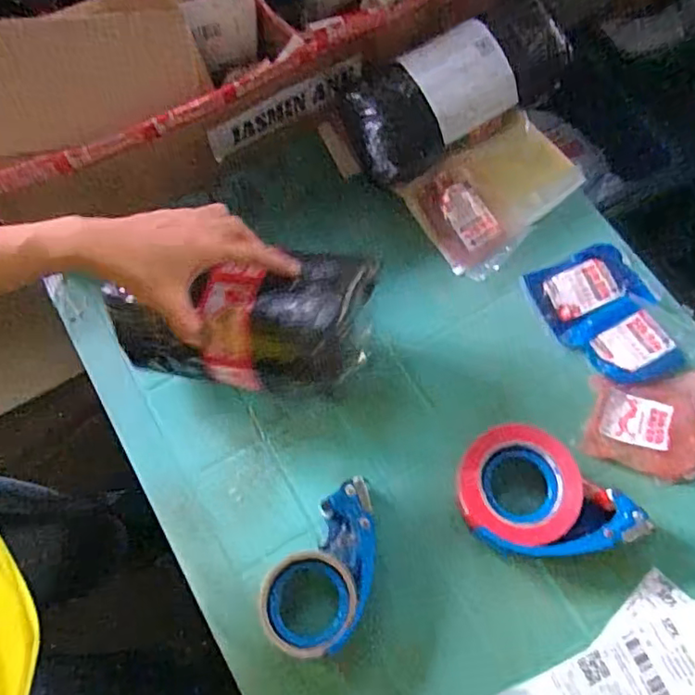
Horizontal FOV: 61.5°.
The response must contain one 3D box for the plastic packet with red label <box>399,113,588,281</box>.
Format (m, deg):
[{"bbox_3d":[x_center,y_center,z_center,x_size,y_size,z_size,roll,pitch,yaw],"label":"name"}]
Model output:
[{"bbox_3d":[0.173,-0.178,0.683,0.178,0.031,0.133,-32,74,-8],"label":"plastic packet with red label"}]

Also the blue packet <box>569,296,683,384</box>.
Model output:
[{"bbox_3d":[0.305,-0.004,0.623,0.095,0.011,0.088,-29,74,-7],"label":"blue packet"}]

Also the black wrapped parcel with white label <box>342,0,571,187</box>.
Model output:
[{"bbox_3d":[0.098,-0.268,0.649,0.201,0.101,0.118,-28,73,7],"label":"black wrapped parcel with white label"}]

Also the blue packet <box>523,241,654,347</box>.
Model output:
[{"bbox_3d":[0.267,-0.065,0.649,0.111,0.013,0.083,-23,73,-5],"label":"blue packet"}]

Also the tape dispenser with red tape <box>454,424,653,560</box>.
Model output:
[{"bbox_3d":[0.179,0.149,0.559,0.120,0.061,0.151,-40,76,-10],"label":"tape dispenser with red tape"}]

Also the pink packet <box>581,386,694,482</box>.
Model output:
[{"bbox_3d":[0.304,0.079,0.595,0.101,0.017,0.093,19,74,7],"label":"pink packet"}]

